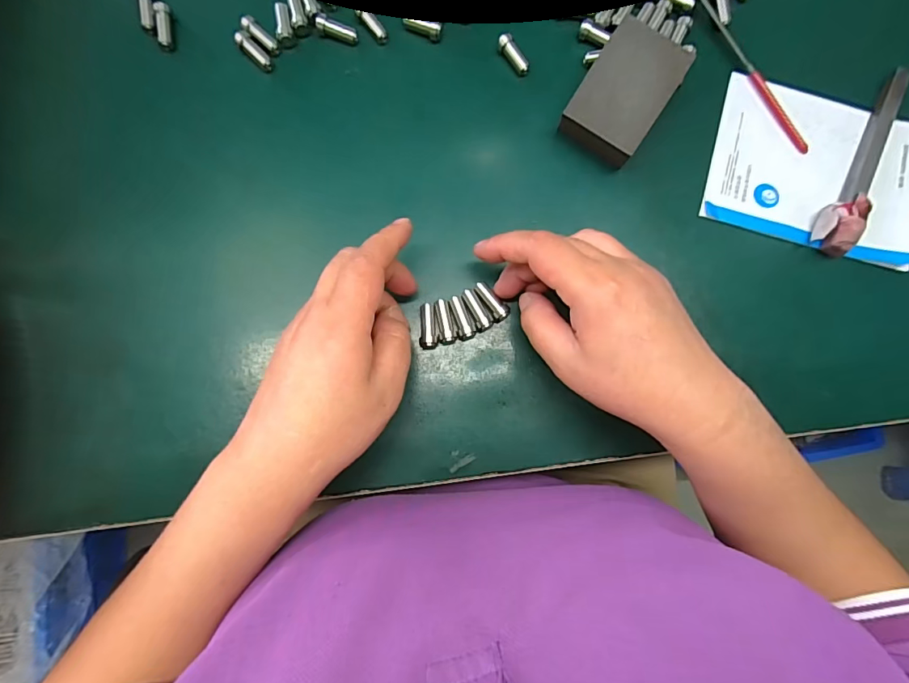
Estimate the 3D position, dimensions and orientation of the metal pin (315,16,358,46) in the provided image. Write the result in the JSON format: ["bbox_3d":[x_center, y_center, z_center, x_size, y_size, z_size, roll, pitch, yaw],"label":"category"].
[{"bbox_3d":[-0.077,-0.204,0.301,0.026,0.008,0.010,16,83,-13],"label":"metal pin"}]

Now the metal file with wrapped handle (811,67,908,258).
[{"bbox_3d":[0.271,-0.120,0.301,0.022,0.018,0.136,28,84,1],"label":"metal file with wrapped handle"}]

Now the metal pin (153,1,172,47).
[{"bbox_3d":[-0.187,-0.204,0.294,0.008,0.006,0.028,-5,84,-3],"label":"metal pin"}]

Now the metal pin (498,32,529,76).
[{"bbox_3d":[0.039,-0.190,0.303,0.009,0.010,0.026,-37,87,-5],"label":"metal pin"}]

